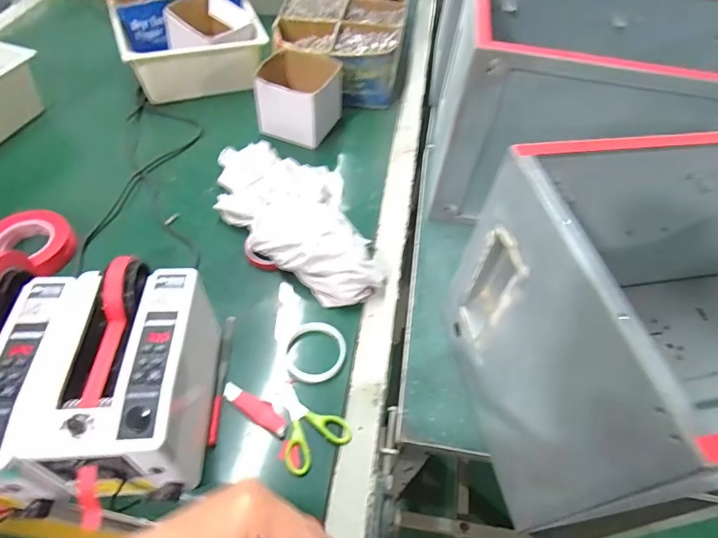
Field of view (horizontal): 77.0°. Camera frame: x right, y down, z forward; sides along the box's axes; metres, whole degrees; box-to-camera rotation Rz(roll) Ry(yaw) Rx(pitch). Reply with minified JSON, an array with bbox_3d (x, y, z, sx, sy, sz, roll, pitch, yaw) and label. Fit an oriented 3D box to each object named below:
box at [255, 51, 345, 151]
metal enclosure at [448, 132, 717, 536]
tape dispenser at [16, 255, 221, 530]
[{"bbox_3d":[-0.128,-0.336,0.897,0.142,0.119,0.134,19,54,10],"label":"box"},{"bbox_3d":[0.419,0.059,0.532,0.530,0.327,0.314,-7,54,-9],"label":"metal enclosure"},{"bbox_3d":[-0.252,0.128,0.520,0.146,0.151,0.240,-4,54,-7],"label":"tape dispenser"}]

